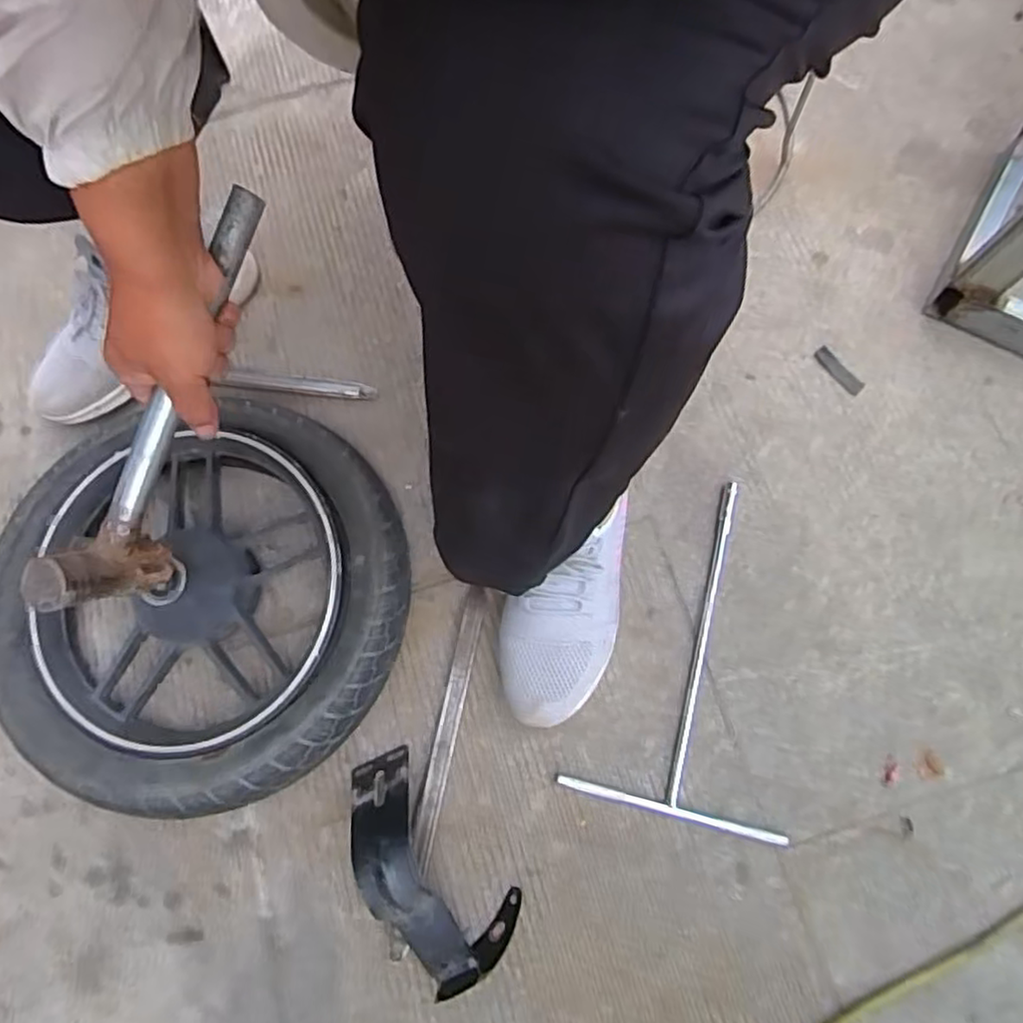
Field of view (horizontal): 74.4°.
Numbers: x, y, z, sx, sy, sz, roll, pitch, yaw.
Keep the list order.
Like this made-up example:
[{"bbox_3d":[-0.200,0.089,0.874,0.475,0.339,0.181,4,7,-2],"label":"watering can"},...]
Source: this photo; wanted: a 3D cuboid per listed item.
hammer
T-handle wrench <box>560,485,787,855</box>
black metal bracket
[{"bbox_3d":[-0.234,-0.075,0.456,0.029,0.099,0.292,24,98,10],"label":"hammer"},{"bbox_3d":[0.160,0.108,0.584,0.173,0.013,0.292,13,72,6],"label":"T-handle wrench"},{"bbox_3d":[-0.061,0.262,0.503,0.077,0.098,0.176,-28,73,-8],"label":"black metal bracket"}]

